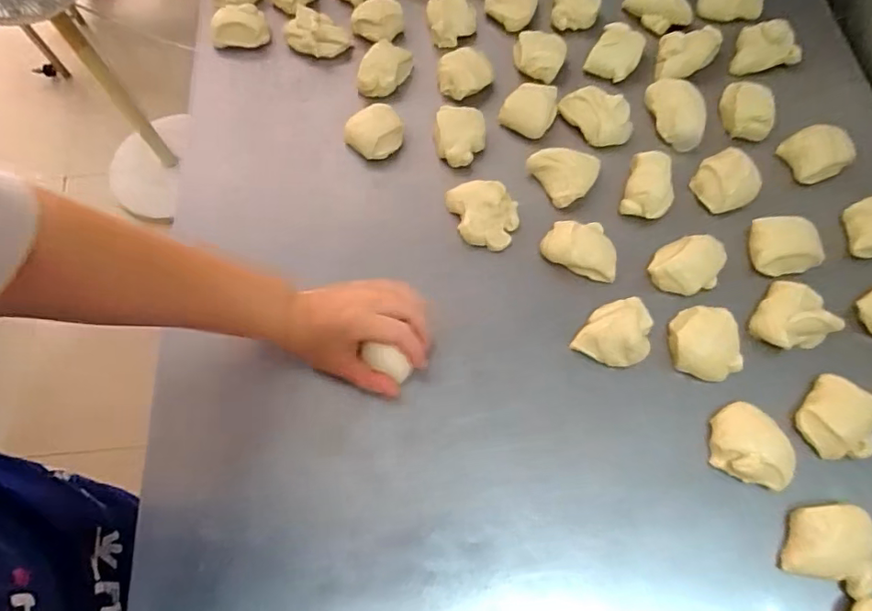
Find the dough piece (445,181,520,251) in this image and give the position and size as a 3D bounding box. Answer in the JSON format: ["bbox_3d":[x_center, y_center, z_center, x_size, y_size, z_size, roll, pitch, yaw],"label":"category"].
[{"bbox_3d":[0.045,-0.094,0.558,0.074,0.035,0.060,22,70,12],"label":"dough piece"}]

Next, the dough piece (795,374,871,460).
[{"bbox_3d":[0.340,0.097,0.462,0.056,0.028,0.061,-1,67,3],"label":"dough piece"}]

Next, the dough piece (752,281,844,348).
[{"bbox_3d":[0.326,0.012,0.496,0.060,0.033,0.059,-1,67,3],"label":"dough piece"}]

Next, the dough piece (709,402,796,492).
[{"bbox_3d":[0.263,0.115,0.457,0.059,0.026,0.062,15,69,9],"label":"dough piece"}]

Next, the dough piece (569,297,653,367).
[{"bbox_3d":[0.169,0.022,0.501,0.057,0.033,0.071,35,73,16],"label":"dough piece"}]

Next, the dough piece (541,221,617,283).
[{"bbox_3d":[0.142,-0.057,0.538,0.072,0.029,0.051,16,69,9],"label":"dough piece"}]

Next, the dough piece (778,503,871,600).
[{"bbox_3d":[0.310,0.186,0.426,0.063,0.029,0.061,-1,67,3],"label":"dough piece"}]

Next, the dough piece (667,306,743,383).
[{"bbox_3d":[0.241,0.034,0.493,0.053,0.029,0.061,3,67,4],"label":"dough piece"}]

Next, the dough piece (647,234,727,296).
[{"bbox_3d":[0.240,-0.039,0.524,0.059,0.031,0.059,-1,67,3],"label":"dough piece"}]

